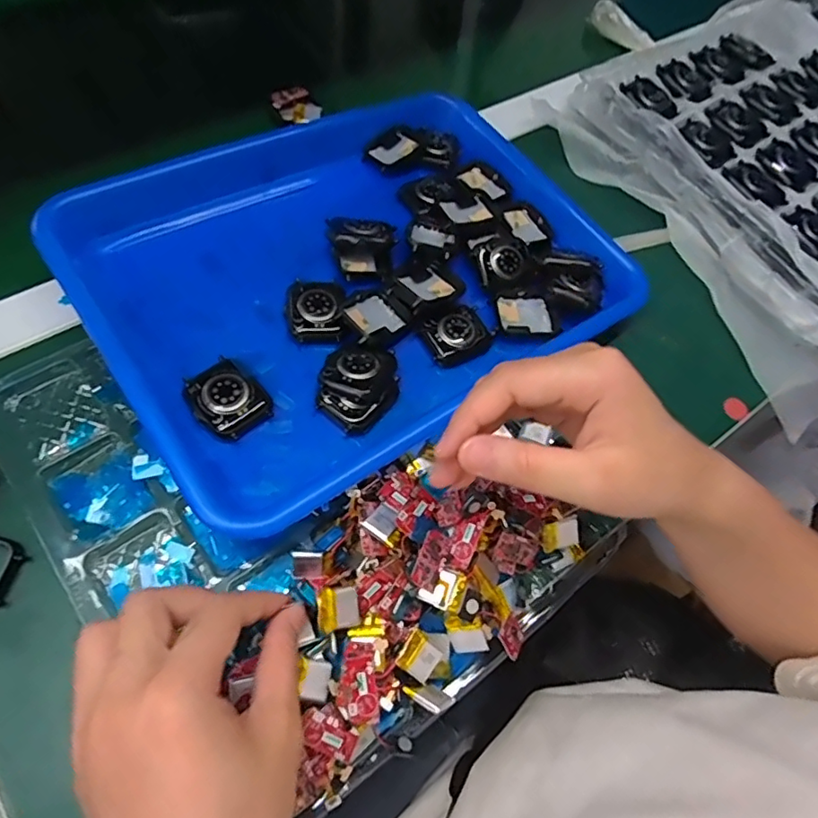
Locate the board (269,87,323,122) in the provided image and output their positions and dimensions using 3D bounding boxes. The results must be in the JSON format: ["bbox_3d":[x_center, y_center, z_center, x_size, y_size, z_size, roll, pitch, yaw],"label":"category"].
[{"bbox_3d":[-0.090,-0.244,0.449,0.033,0.011,0.039,-31,71,-21],"label":"board"}]

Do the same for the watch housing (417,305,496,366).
[{"bbox_3d":[0.031,-0.046,0.353,0.043,0.011,0.033,-28,70,-20],"label":"watch housing"}]

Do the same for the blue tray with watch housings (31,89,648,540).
[{"bbox_3d":[-0.033,-0.102,0.361,0.316,0.032,0.253,-30,71,-22],"label":"blue tray with watch housings"}]

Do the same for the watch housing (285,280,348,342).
[{"bbox_3d":[-0.056,-0.061,0.339,0.035,0.008,0.043,-1,64,-8],"label":"watch housing"}]

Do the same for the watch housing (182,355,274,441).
[{"bbox_3d":[-0.098,-0.005,0.304,0.036,0.016,0.045,-38,74,-23],"label":"watch housing"}]

